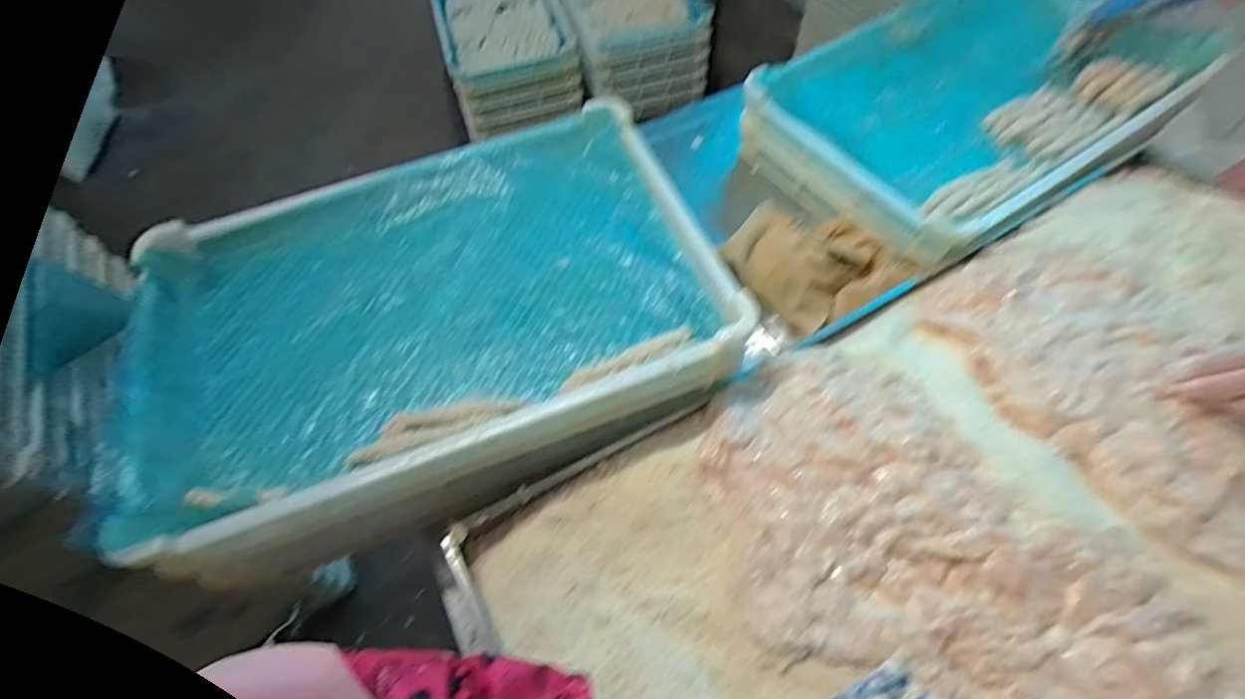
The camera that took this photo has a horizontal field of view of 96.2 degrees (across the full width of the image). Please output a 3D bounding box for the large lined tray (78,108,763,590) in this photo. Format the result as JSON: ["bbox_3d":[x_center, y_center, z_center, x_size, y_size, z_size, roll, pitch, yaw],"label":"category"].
[{"bbox_3d":[-0.214,-0.036,0.635,0.571,0.136,0.421,-21,61,-12],"label":"large lined tray"}]

